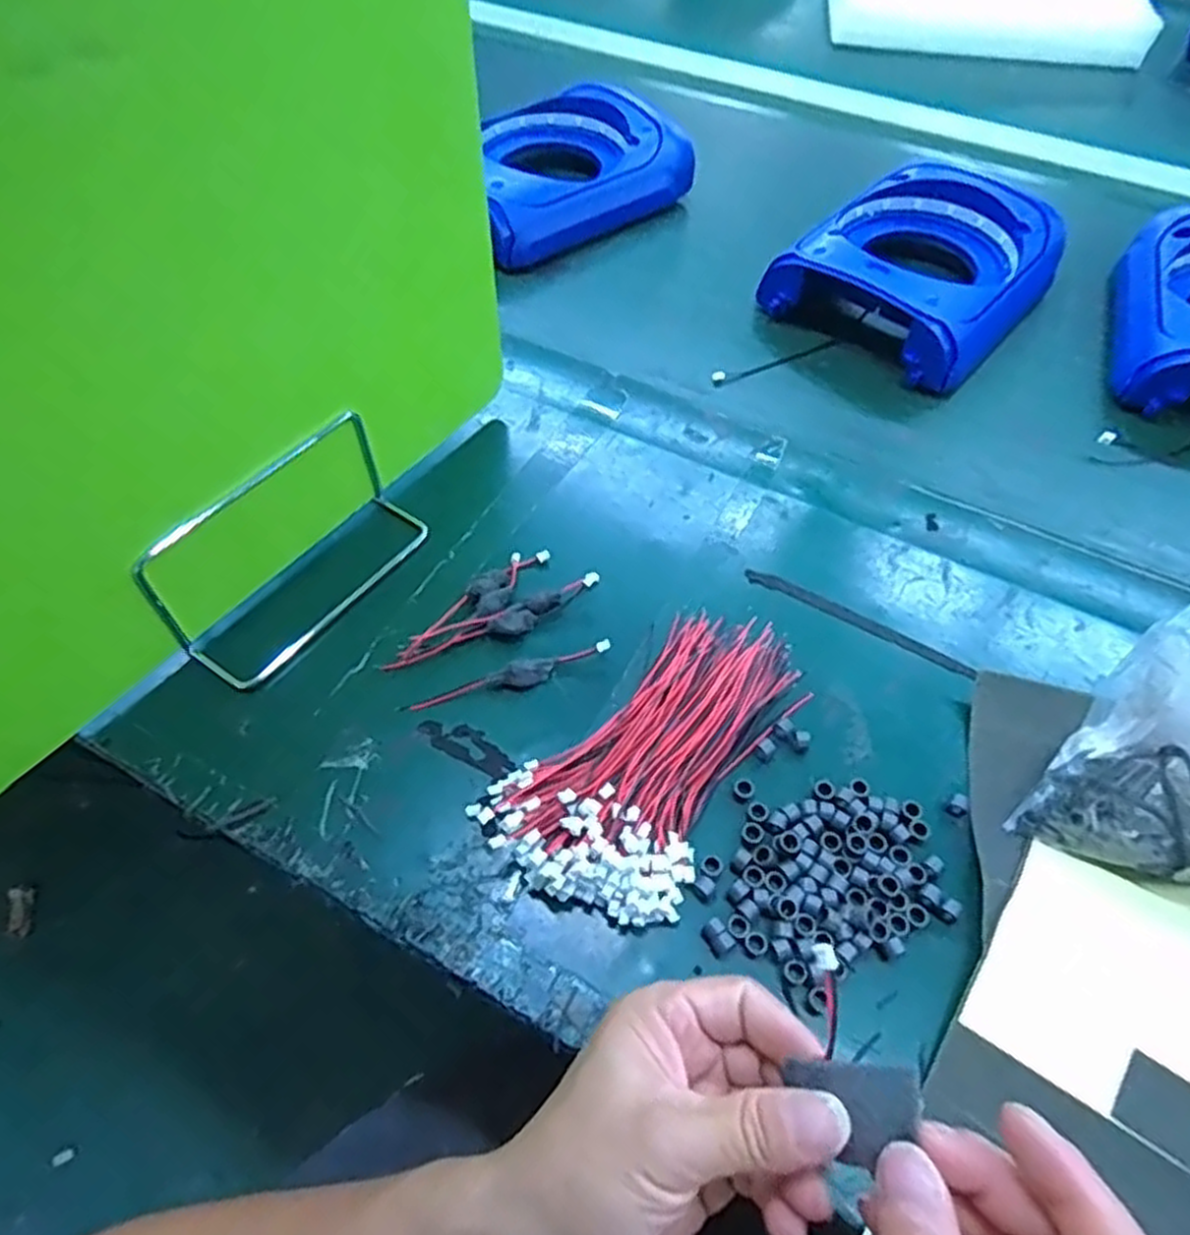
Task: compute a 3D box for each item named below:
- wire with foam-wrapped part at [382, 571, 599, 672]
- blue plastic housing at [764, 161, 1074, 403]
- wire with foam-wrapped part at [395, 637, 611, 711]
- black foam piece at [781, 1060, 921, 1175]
[{"bbox_3d":[-0.055,0.005,0.450,0.133,0.012,0.018,-24,60,-18],"label":"wire with foam-wrapped part"},{"bbox_3d":[0.266,-0.285,0.630,0.168,0.065,0.214,37,64,22],"label":"blue plastic housing"},{"bbox_3d":[-0.048,0.034,0.430,0.118,0.013,0.014,-16,58,-13],"label":"wire with foam-wrapped part"},{"bbox_3d":[0.078,0.149,0.233,0.037,0.006,0.026,-6,52,17],"label":"black foam piece"}]

